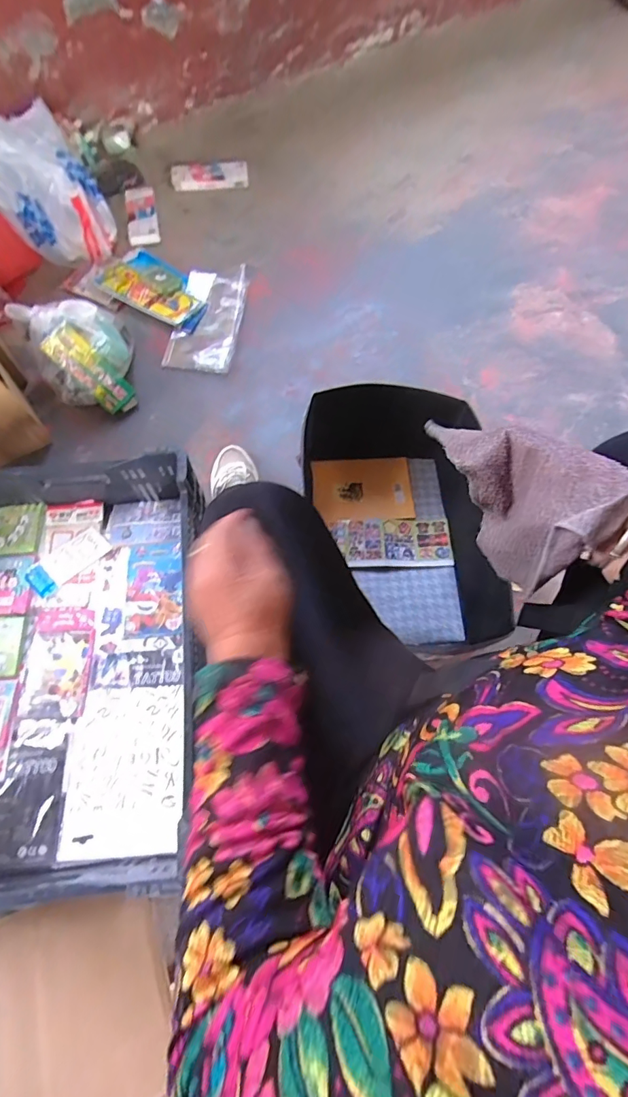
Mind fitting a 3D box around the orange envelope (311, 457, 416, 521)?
[{"bbox_3d":[0.099,-0.122,0.906,0.198,0.011,0.135,-3,68,-6],"label":"orange envelope"}]

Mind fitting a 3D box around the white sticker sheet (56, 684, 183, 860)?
[{"bbox_3d":[-0.272,0.312,0.647,0.158,0.007,0.217,-3,64,-2],"label":"white sticker sheet"}]

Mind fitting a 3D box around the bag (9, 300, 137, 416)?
[{"bbox_3d":[-0.473,-0.399,0.934,0.203,0.148,0.188,-22,66,-14],"label":"bag"}]

